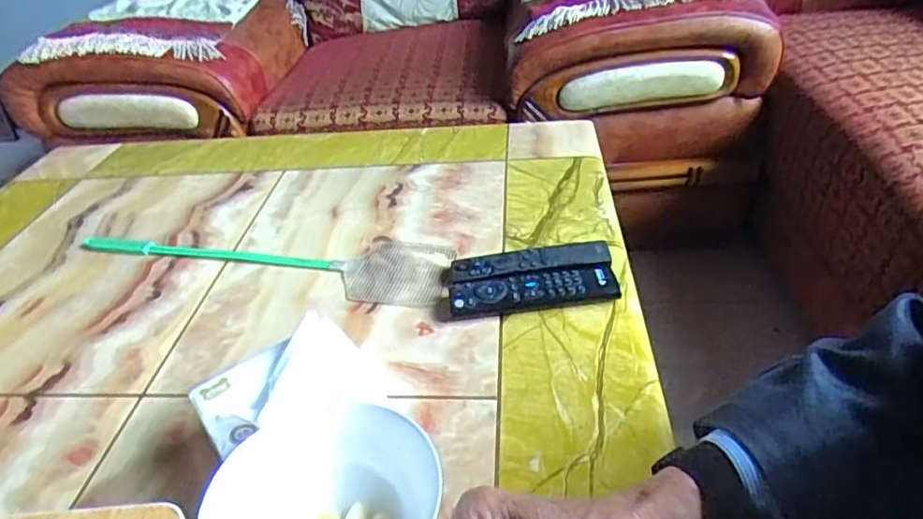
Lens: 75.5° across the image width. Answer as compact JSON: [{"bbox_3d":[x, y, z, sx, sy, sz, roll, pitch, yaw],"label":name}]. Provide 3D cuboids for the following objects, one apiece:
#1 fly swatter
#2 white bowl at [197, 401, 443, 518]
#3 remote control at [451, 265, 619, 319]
[{"bbox_3d":[-0.224,-0.005,0.675,0.443,0.020,0.105,4,37,14],"label":"fly swatter"},{"bbox_3d":[-0.090,0.163,0.380,0.124,0.069,0.135,-5,36,3],"label":"white bowl"},{"bbox_3d":[0.069,0.030,0.577,0.158,0.021,0.043,-7,36,0],"label":"remote control"}]

